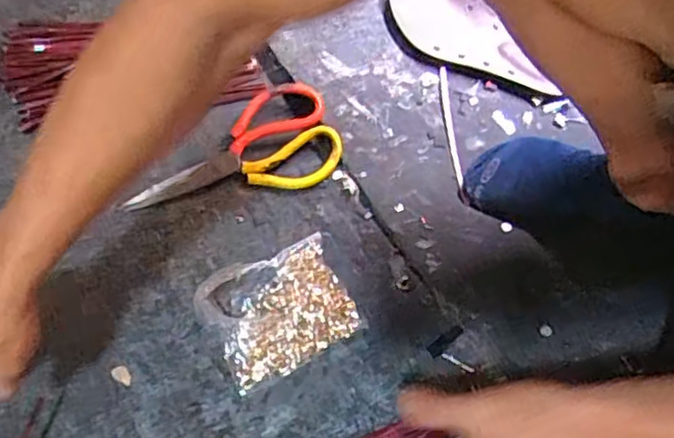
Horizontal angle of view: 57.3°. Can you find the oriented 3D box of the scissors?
[{"bbox_3d":[-0.117,-0.063,0.674,0.238,0.032,0.107,-23,75,-6],"label":"scissors"}]

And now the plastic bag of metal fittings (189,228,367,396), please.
[{"bbox_3d":[-0.058,0.089,0.617,0.144,0.044,0.118,-24,72,-8],"label":"plastic bag of metal fittings"}]

